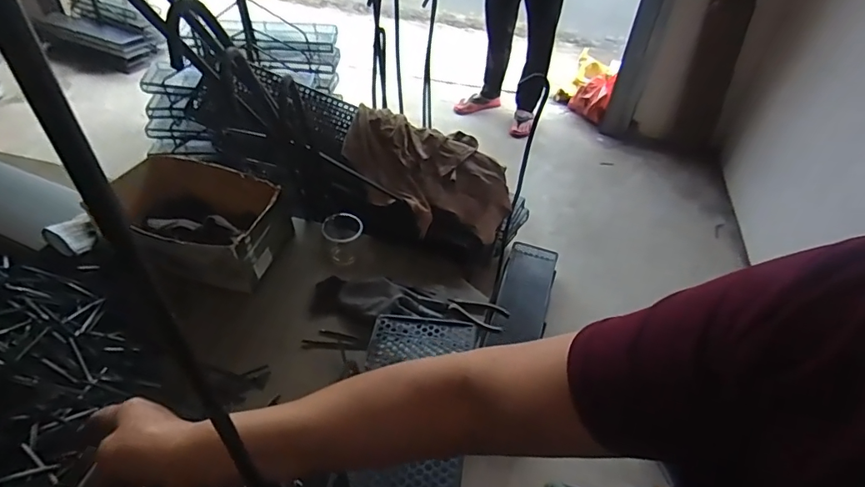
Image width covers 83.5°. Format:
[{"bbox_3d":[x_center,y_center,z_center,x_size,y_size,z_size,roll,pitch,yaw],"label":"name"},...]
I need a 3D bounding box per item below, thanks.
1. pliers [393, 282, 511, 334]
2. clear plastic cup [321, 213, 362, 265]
[{"bbox_3d":[0.031,0.104,0.801,0.185,0.024,0.060,10,43,7],"label":"pliers"},{"bbox_3d":[-0.161,-0.013,0.878,0.073,0.072,0.069,-3,43,-7],"label":"clear plastic cup"}]

